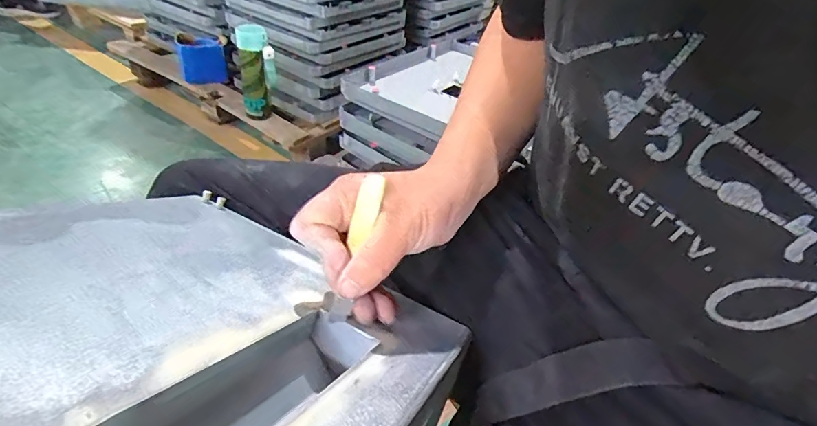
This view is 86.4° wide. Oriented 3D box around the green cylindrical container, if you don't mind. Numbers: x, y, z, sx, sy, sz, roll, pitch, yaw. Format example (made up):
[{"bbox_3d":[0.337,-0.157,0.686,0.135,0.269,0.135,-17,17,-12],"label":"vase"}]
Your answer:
[{"bbox_3d":[-0.426,-0.399,1.230,0.098,0.247,0.099,-7,40,-16],"label":"green cylindrical container"}]

